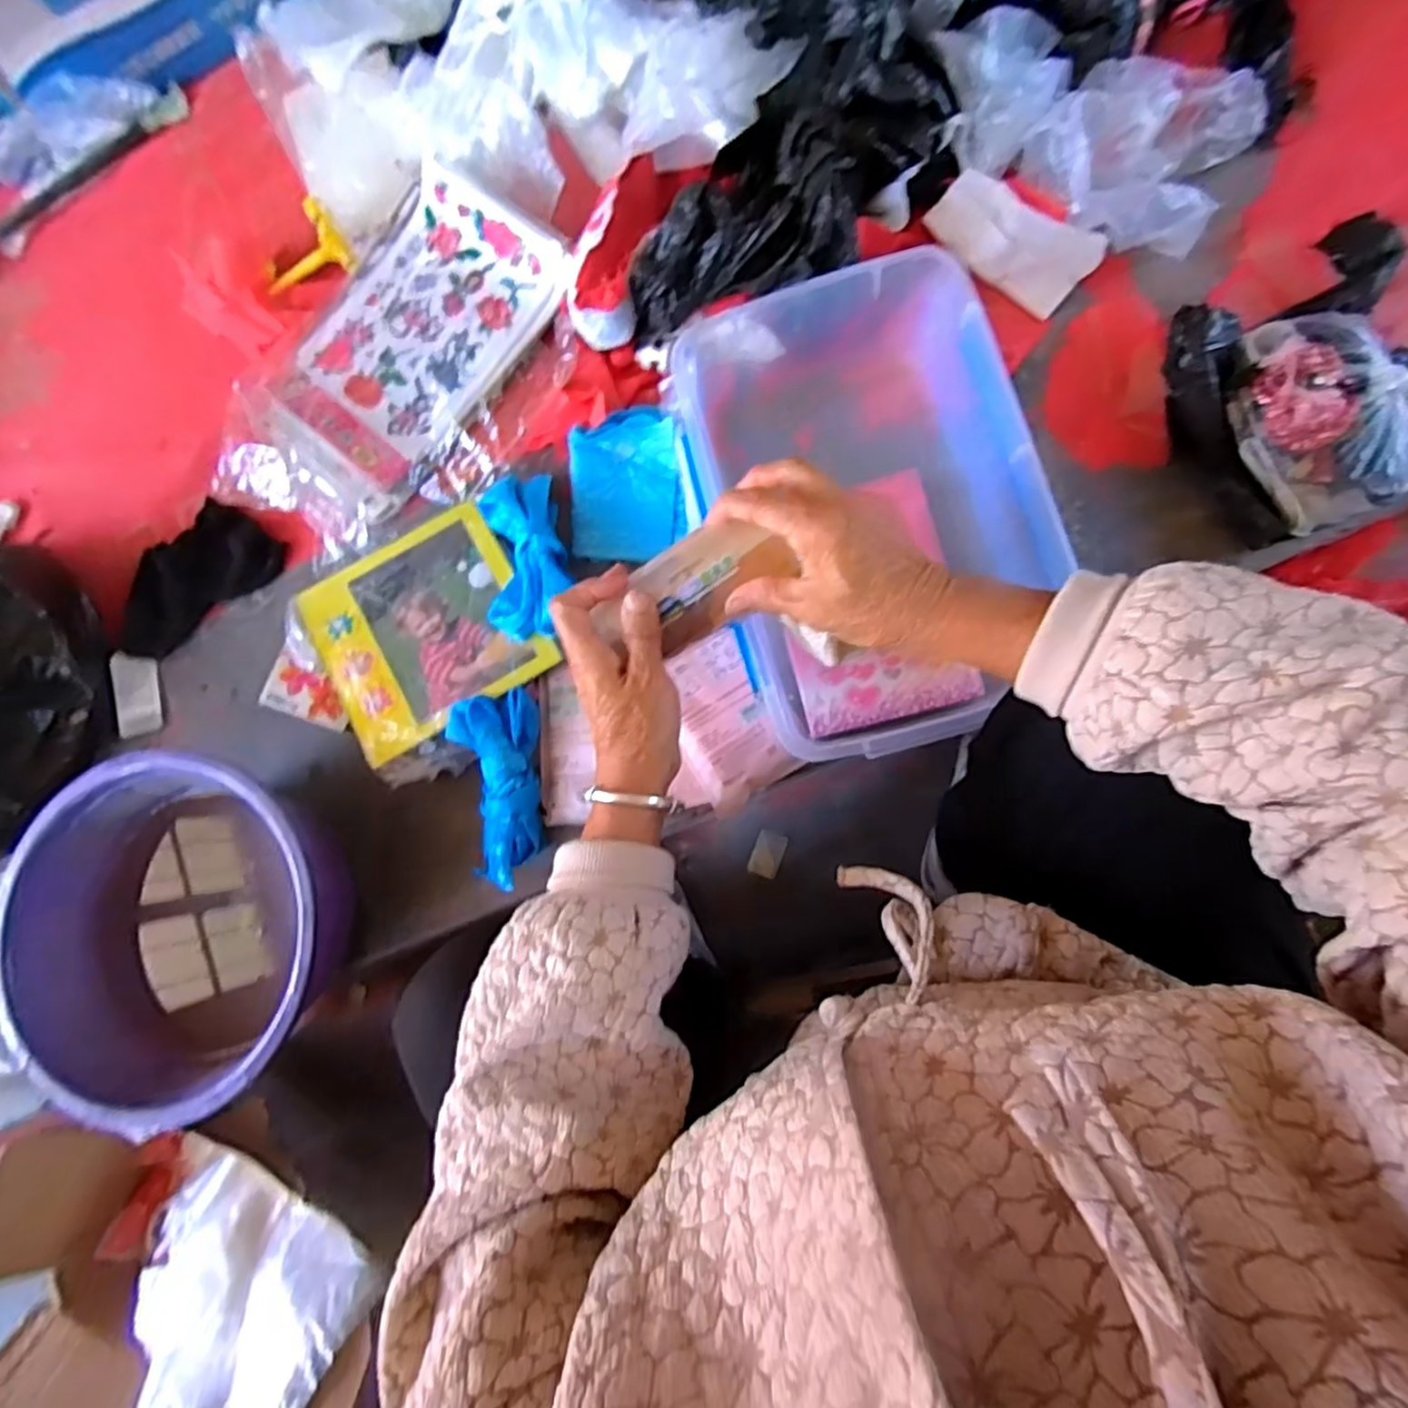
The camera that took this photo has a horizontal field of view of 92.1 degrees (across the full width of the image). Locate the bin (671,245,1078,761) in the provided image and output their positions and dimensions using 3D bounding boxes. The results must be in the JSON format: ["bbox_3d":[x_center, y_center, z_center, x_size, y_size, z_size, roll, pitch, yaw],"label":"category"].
[{"bbox_3d":[0.129,-0.170,0.562,0.234,0.121,0.342,-16,81,5],"label":"bin"}]

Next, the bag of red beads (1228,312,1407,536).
[{"bbox_3d":[0.504,-0.237,0.547,0.109,0.057,0.174,-16,82,5],"label":"bag of red beads"}]

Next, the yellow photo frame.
[{"bbox_3d":[-0.258,-0.071,0.630,0.190,0.015,0.195,-31,74,-4],"label":"yellow photo frame"}]

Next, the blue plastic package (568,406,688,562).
[{"bbox_3d":[-0.075,-0.207,0.634,0.109,0.034,0.143,-3,83,7],"label":"blue plastic package"}]

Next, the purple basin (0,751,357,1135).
[{"bbox_3d":[-0.446,0.202,0.595,0.293,0.128,0.295,-1,83,7],"label":"purple basin"}]

